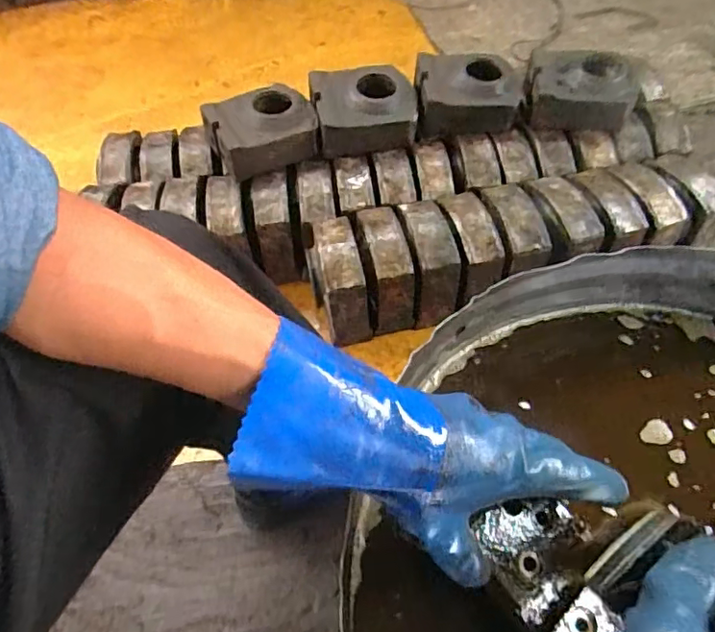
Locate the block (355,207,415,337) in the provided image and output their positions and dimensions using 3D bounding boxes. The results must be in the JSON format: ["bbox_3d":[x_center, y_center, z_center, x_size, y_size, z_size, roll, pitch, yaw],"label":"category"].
[{"bbox_3d":[0.049,-0.084,0.972,0.067,0.154,0.173,-11,54,-4],"label":"block"}]

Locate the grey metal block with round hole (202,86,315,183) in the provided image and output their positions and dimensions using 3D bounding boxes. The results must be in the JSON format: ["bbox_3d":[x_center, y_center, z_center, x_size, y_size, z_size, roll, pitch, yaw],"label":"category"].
[{"bbox_3d":[-0.177,-0.346,1.035,0.194,0.090,0.142,-14,54,-6],"label":"grey metal block with round hole"}]

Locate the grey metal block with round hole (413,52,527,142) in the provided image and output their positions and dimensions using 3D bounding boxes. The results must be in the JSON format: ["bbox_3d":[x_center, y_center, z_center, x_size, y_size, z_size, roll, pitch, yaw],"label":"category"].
[{"bbox_3d":[0.210,-0.417,1.068,0.194,0.100,0.112,-2,54,3],"label":"grey metal block with round hole"}]

